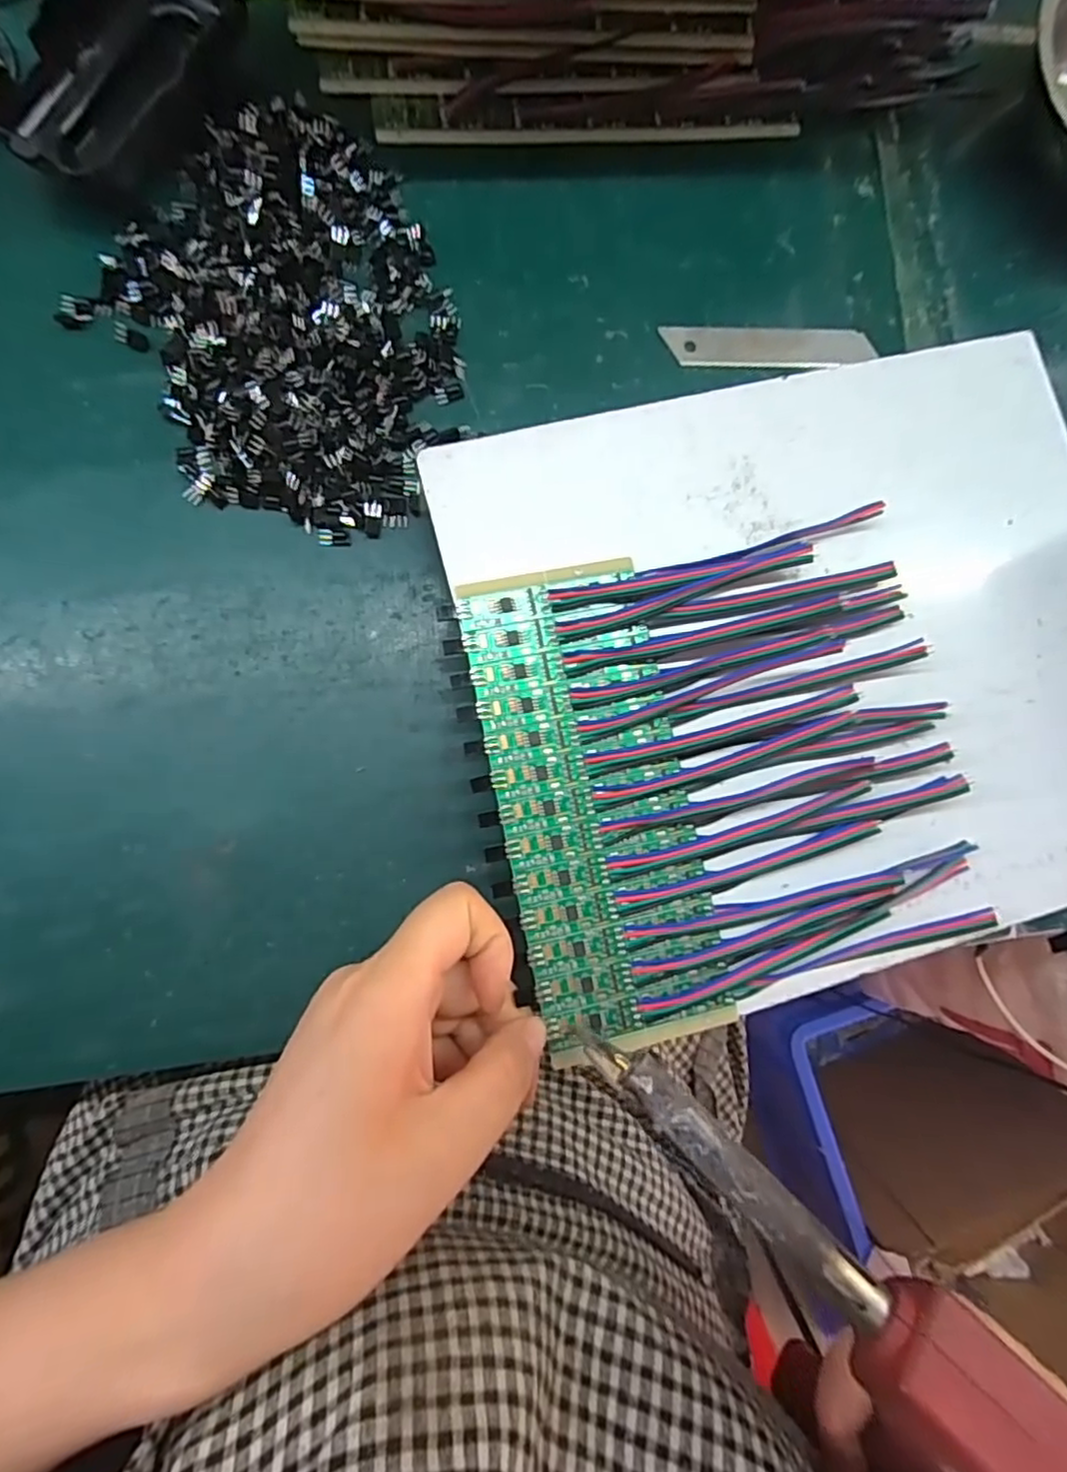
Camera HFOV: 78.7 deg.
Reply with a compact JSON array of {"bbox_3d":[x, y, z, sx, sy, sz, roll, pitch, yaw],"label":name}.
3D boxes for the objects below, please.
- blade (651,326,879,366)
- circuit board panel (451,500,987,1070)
[{"bbox_3d":[0.105,-0.173,0.290,0.092,0.004,0.017,-2,92,-3],"label":"blade"},{"bbox_3d":[0.067,0.013,0.228,0.158,0.015,0.161,-10,87,-8],"label":"circuit board panel"}]

